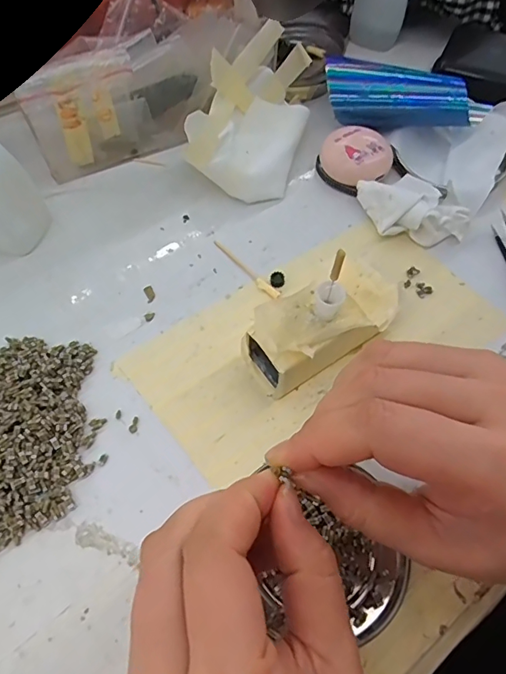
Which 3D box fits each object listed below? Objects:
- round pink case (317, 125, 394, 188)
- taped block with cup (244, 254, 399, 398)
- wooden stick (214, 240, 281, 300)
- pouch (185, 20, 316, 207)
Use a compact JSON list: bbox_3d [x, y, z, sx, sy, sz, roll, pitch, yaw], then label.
[{"bbox_3d":[0.071,-0.124,0.327,0.041,0.026,0.043,-35,67,-19],"label":"round pink case"},{"bbox_3d":[0.036,-0.009,0.240,0.084,0.061,0.046,-26,64,-15],"label":"taped block with cup"},{"bbox_3d":[-0.005,-0.043,0.291,0.006,0.004,0.059,-39,68,-20],"label":"wooden stick"},{"bbox_3d":[-0.001,-0.153,0.322,0.068,0.061,0.108,15,61,7],"label":"pouch"}]

